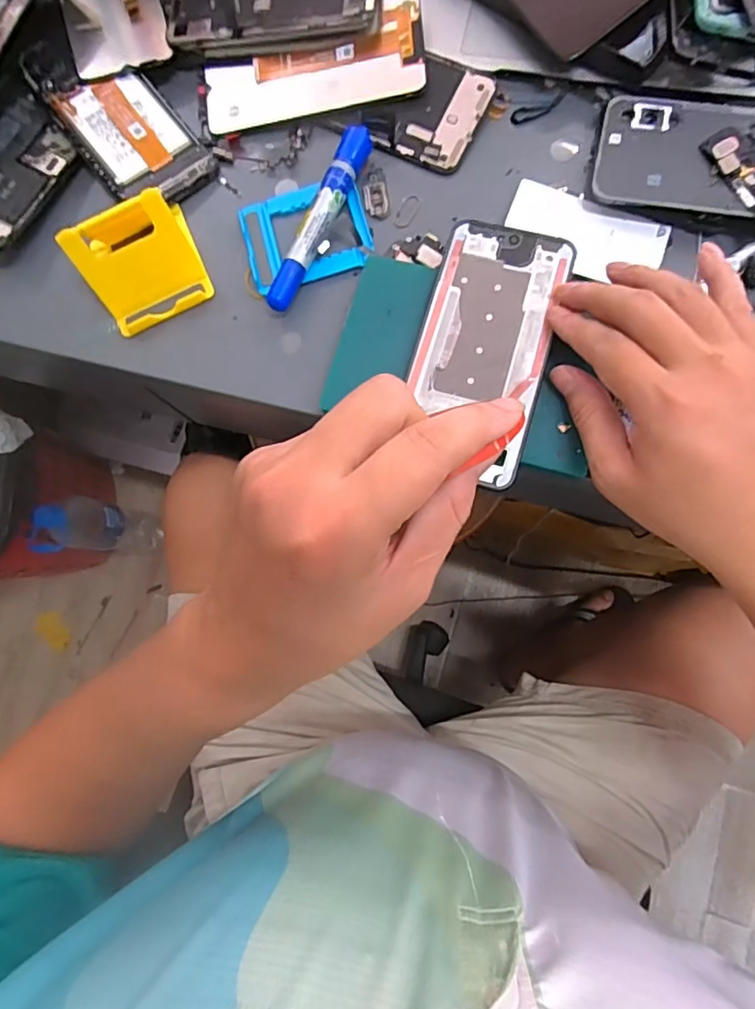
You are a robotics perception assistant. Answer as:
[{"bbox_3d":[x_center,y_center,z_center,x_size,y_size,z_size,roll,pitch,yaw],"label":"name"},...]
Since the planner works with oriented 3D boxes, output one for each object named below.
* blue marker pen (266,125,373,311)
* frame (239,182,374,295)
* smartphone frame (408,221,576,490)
[{"bbox_3d":[-0.037,-0.189,0.355,0.018,0.013,0.135,23,83,10],"label":"blue marker pen"},{"bbox_3d":[-0.049,-0.186,0.366,0.084,0.011,0.072,-17,79,3],"label":"frame"},{"bbox_3d":[0.062,-0.095,0.322,0.076,0.011,0.154,17,86,7],"label":"smartphone frame"}]

